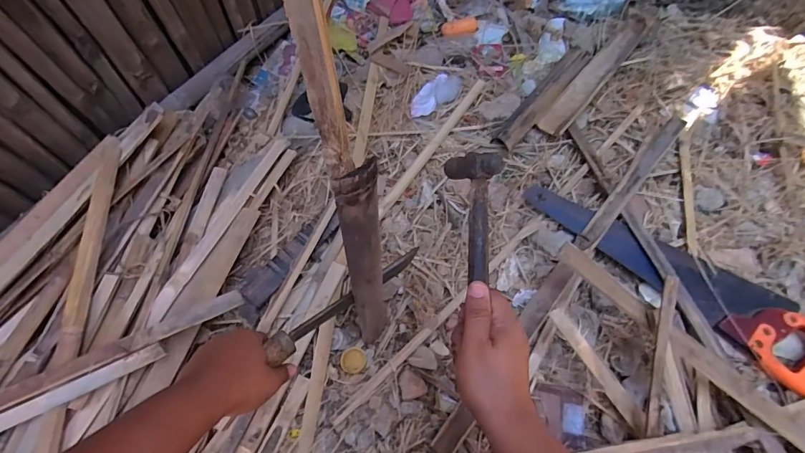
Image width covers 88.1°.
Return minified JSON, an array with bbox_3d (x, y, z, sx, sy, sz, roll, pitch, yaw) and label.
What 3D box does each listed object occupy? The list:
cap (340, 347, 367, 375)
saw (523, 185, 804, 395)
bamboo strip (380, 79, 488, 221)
[{"bbox_3d":[-0.076,0.209,0.649,0.038,0.006,0.040,1,61,-3],"label":"cap"},{"bbox_3d":[0.442,0.060,0.683,0.496,0.033,0.125,40,67,17],"label":"saw"},{"bbox_3d":[0.062,-0.161,0.804,0.019,0.013,0.368,31,64,13],"label":"bamboo strip"}]

